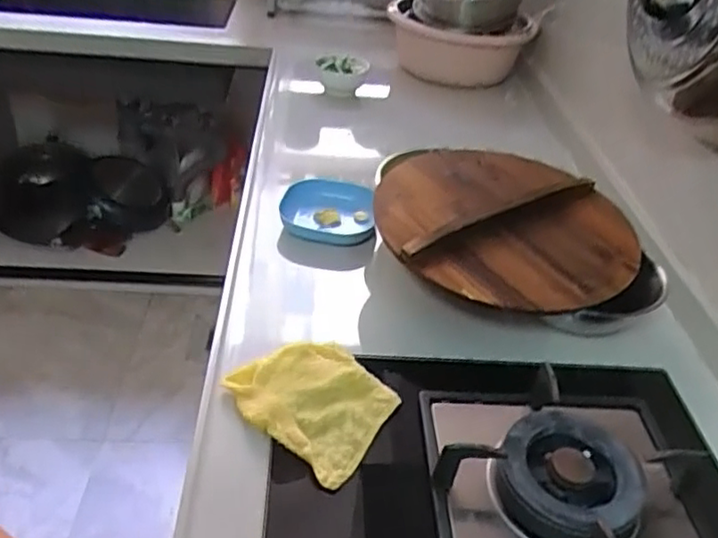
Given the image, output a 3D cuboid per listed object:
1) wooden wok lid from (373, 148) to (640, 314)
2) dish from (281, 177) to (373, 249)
[{"bbox_3d":[0.180,-0.055,0.816,0.321,0.066,0.280,19,38,16],"label":"wooden wok lid"},{"bbox_3d":[-0.046,-0.088,0.984,0.136,0.052,0.139,3,37,-5],"label":"dish"}]

